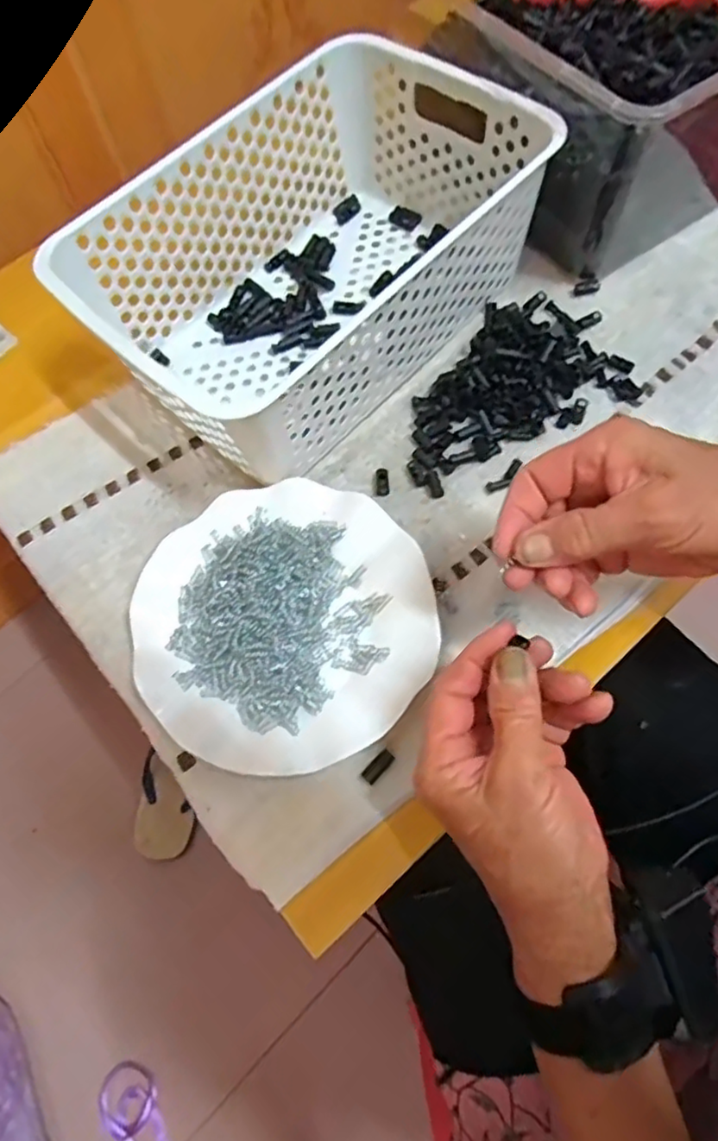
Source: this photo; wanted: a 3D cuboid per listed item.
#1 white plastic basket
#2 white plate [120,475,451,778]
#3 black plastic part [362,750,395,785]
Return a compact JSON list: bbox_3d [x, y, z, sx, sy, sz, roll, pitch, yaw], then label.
[{"bbox_3d":[-0.036,-0.220,0.454,0.201,0.123,0.302,41,73,19],"label":"white plastic basket"},{"bbox_3d":[-0.047,0.030,0.393,0.176,0.025,0.176,-1,65,2],"label":"white plate"},{"bbox_3d":[0.011,0.114,0.364,0.009,0.004,0.021,40,73,19],"label":"black plastic part"}]

